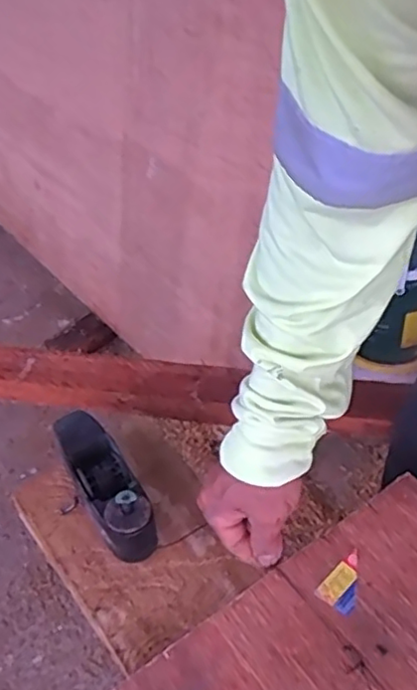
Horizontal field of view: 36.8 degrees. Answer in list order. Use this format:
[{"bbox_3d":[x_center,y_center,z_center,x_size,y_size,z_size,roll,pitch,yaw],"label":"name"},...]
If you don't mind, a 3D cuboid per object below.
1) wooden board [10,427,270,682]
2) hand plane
[{"bbox_3d":[-0.065,0.155,0.547,0.146,0.011,0.209,-28,47,-25],"label":"wooden board"},{"bbox_3d":[-0.090,0.117,0.540,0.047,0.050,0.149,-22,45,-20],"label":"hand plane"}]

